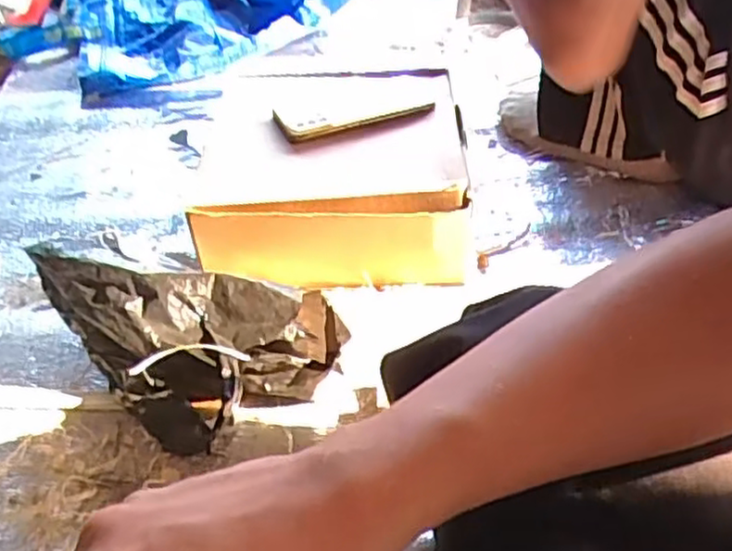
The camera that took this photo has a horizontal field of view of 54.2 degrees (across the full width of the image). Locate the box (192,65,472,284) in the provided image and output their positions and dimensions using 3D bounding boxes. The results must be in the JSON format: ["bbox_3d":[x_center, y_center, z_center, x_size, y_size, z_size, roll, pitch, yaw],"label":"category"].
[{"bbox_3d":[-0.036,-0.109,0.740,0.251,0.109,0.251,-1,39,0],"label":"box"}]

